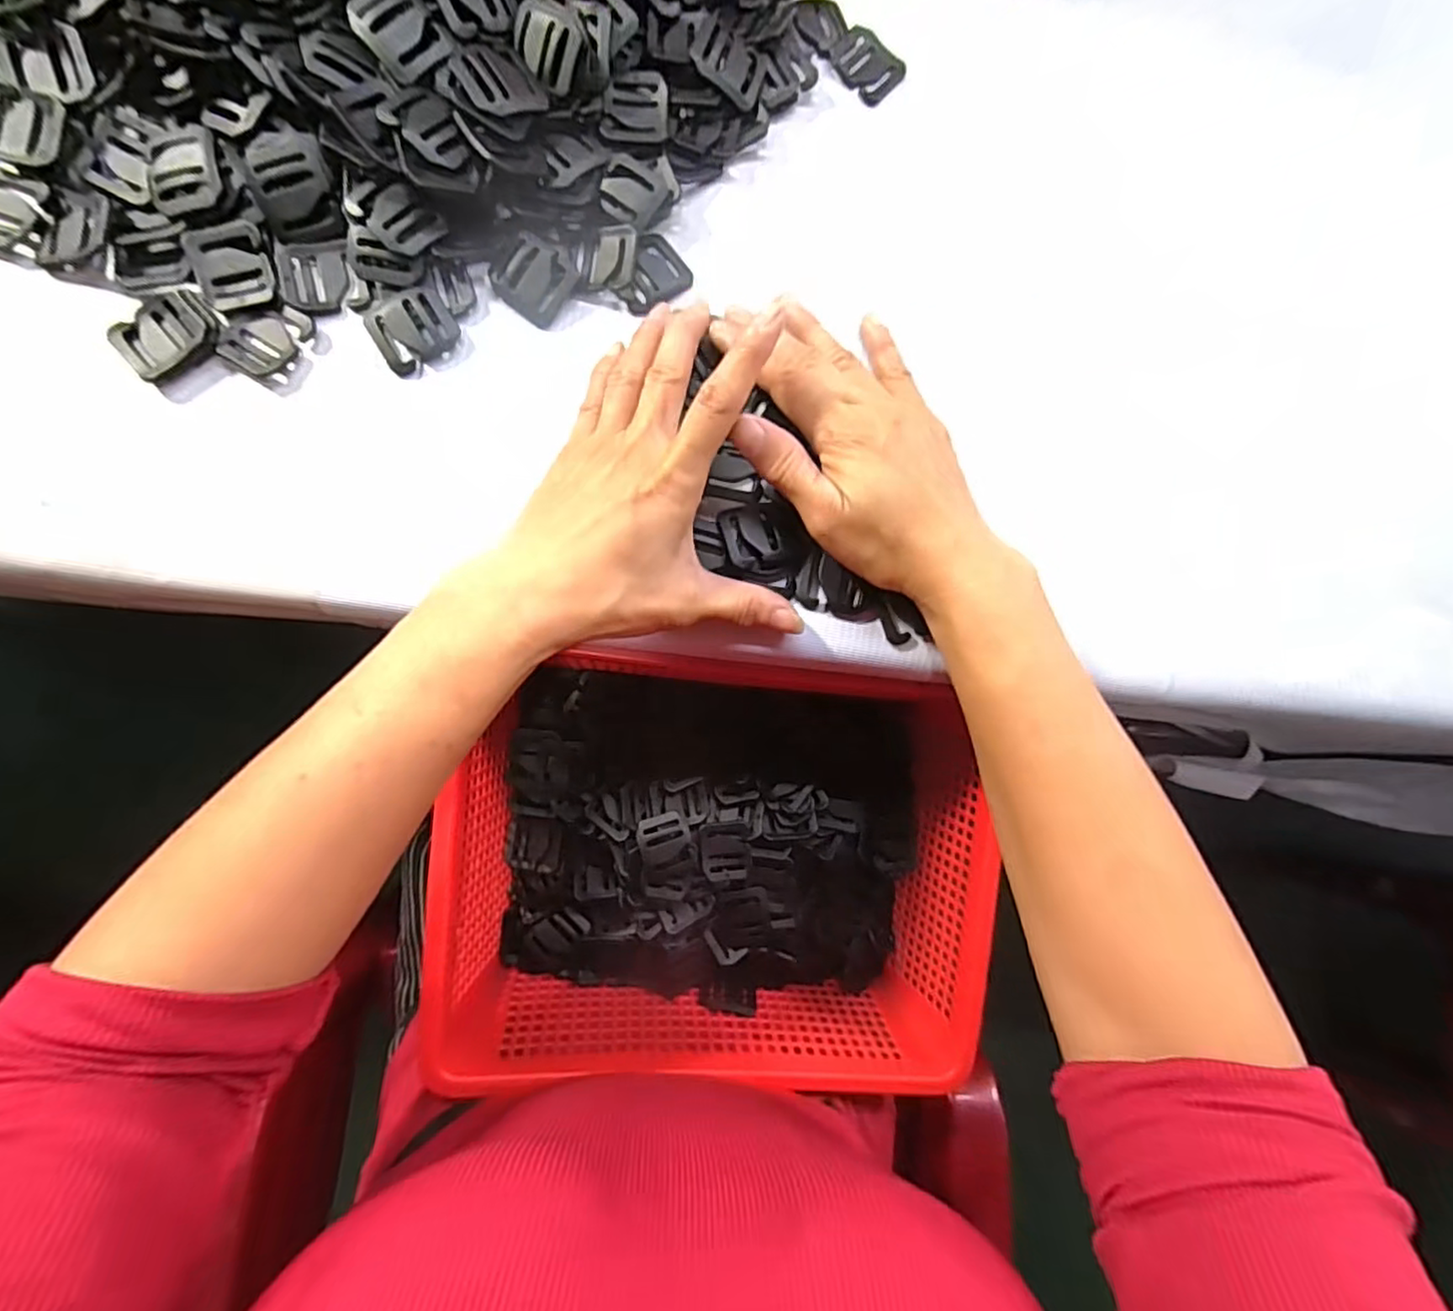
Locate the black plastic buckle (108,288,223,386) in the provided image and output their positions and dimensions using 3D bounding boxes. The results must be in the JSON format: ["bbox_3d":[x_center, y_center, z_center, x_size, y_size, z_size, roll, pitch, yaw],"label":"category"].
[{"bbox_3d":[-0.234,-0.135,0.275,0.039,0.006,0.029,-44,92,-9],"label":"black plastic buckle"}]

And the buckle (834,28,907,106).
[{"bbox_3d":[0.072,-0.301,0.334,0.036,0.005,0.031,44,81,-2],"label":"buckle"}]

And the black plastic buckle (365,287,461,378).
[{"bbox_3d":[-0.139,-0.145,0.291,0.035,0.008,0.029,-35,90,-9],"label":"black plastic buckle"}]

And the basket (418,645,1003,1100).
[{"bbox_3d":[0.003,0.126,0.383,0.308,0.092,0.222,5,84,-7],"label":"basket"}]

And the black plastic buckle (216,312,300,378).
[{"bbox_3d":[-0.202,-0.135,0.282,0.030,0.005,0.026,35,82,-3],"label":"black plastic buckle"}]

